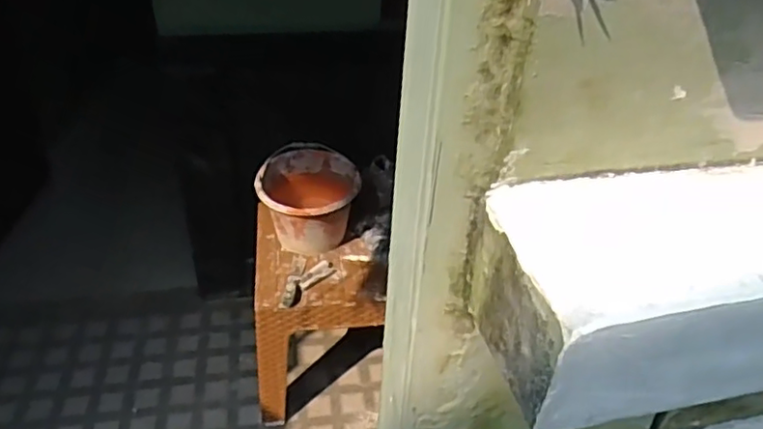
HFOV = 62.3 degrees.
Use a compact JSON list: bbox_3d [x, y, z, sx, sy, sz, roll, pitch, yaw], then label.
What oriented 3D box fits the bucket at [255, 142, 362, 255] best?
[{"bbox_3d":[-0.199,-0.043,1.756,0.246,0.193,0.283,7,36,5],"label":"bucket"}]

